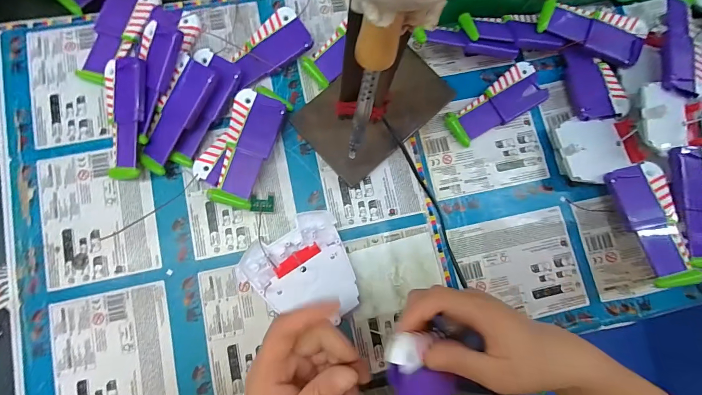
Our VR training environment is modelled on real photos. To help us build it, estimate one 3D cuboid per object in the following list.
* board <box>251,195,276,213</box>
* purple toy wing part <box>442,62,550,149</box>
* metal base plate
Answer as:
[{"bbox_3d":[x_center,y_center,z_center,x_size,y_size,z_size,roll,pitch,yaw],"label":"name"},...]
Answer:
[{"bbox_3d":[-0.092,0.008,0.346,0.025,0.009,0.020,7,59,-25],"label":"board"},{"bbox_3d":[0.165,-0.106,0.378,0.118,0.015,0.049,-32,86,-7],"label":"purple toy wing part"},{"bbox_3d":[0.026,-0.099,0.367,0.157,0.008,0.099,-42,89,-2],"label":"metal base plate"}]

